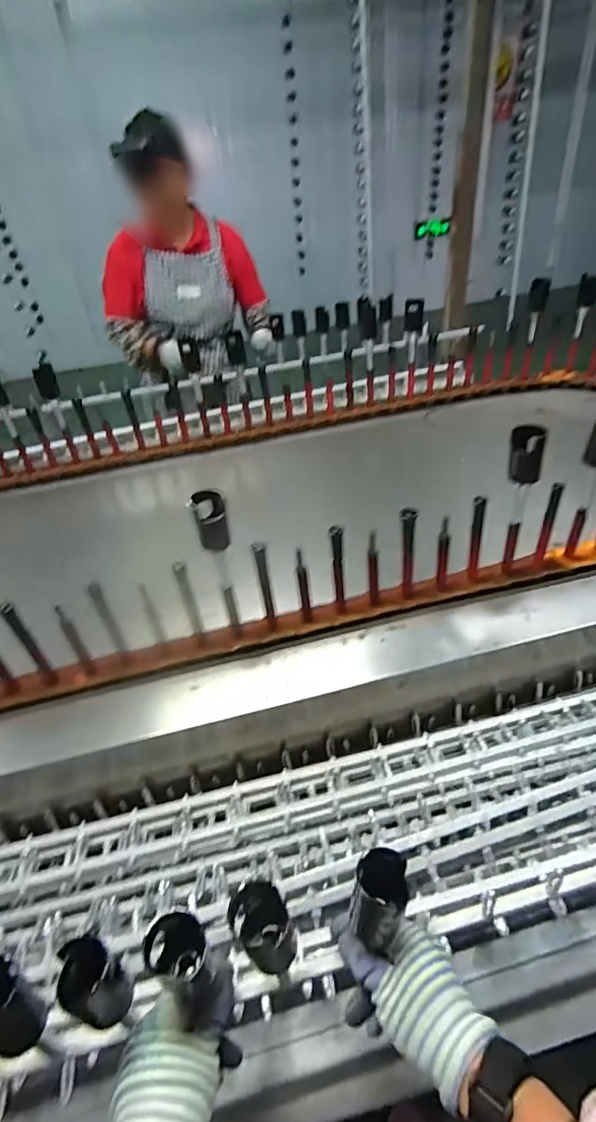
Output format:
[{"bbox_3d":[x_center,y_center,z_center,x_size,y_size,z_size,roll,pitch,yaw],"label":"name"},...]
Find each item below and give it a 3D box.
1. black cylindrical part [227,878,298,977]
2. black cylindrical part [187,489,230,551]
[{"bbox_3d":[-0.025,0.281,0.391,0.039,0.069,0.047,-31,45,-26],"label":"black cylindrical part"},{"bbox_3d":[-0.103,-0.052,0.613,0.039,0.070,0.039,-5,40,4],"label":"black cylindrical part"}]

